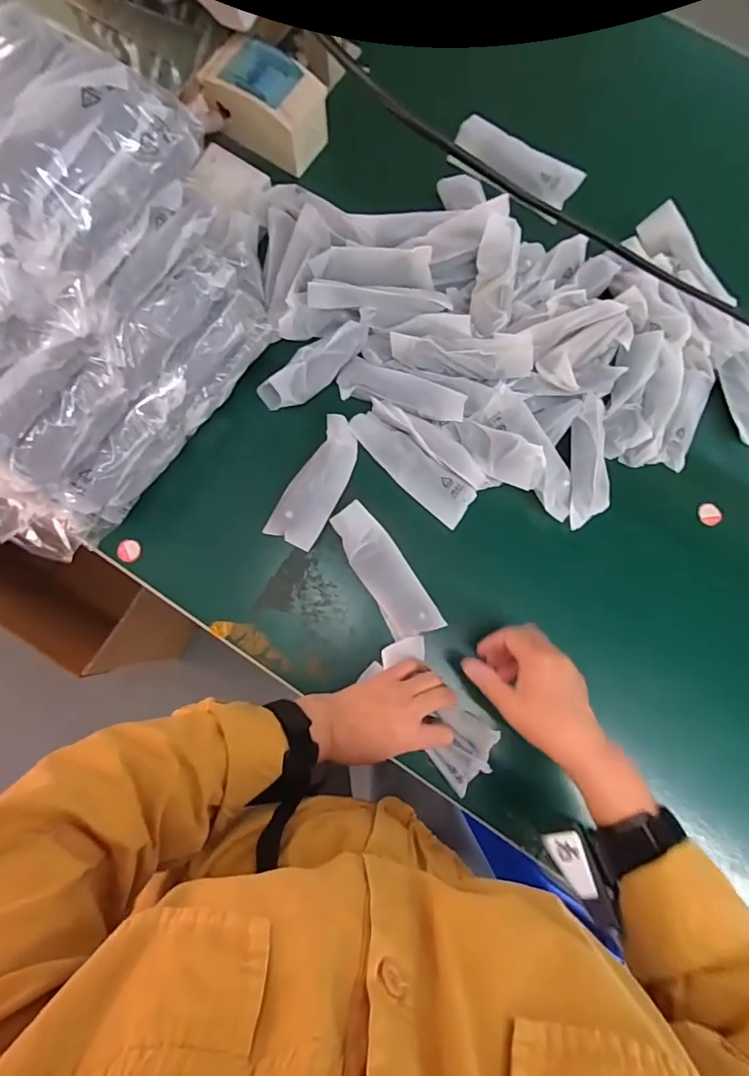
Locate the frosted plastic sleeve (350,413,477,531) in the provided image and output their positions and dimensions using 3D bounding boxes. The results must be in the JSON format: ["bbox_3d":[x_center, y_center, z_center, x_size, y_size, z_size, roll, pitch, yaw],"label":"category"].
[{"bbox_3d":[0.039,-0.079,0.537,0.156,0.018,0.046,41,83,7],"label":"frosted plastic sleeve"}]

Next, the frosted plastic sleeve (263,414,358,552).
[{"bbox_3d":[-0.060,-0.061,0.536,0.057,0.026,0.145,29,81,5],"label":"frosted plastic sleeve"}]

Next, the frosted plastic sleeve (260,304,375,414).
[{"bbox_3d":[-0.060,-0.203,0.550,0.044,0.030,0.153,44,83,7],"label":"frosted plastic sleeve"}]

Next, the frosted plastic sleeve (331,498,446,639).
[{"bbox_3d":[0.009,0.036,0.513,0.051,0.009,0.154,-34,87,9],"label":"frosted plastic sleeve"}]

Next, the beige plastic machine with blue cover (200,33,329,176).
[{"bbox_3d":[-0.128,-0.525,0.590,0.128,0.078,0.077,33,82,6],"label":"beige plastic machine with blue cover"}]

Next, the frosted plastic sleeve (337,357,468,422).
[{"bbox_3d":[0.030,-0.163,0.544,0.149,0.017,0.043,22,81,17],"label":"frosted plastic sleeve"}]

